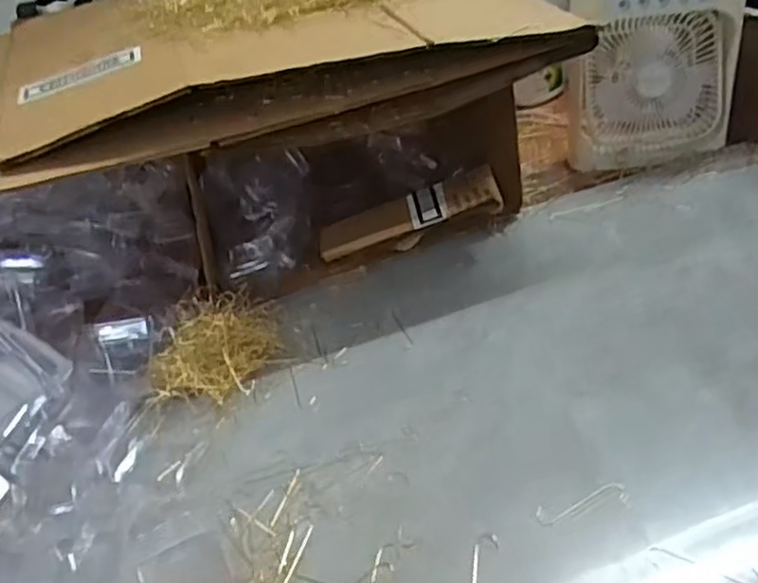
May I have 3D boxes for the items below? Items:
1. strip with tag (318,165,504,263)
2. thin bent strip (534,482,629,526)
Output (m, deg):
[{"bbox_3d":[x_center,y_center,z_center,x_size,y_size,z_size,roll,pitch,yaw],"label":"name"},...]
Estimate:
[{"bbox_3d":[0.031,-0.084,0.761,0.198,0.026,0.059,-19,32,11],"label":"strip with tag"},{"bbox_3d":[0.133,0.138,0.462,0.065,0.004,0.016,-14,34,-10],"label":"thin bent strip"}]

